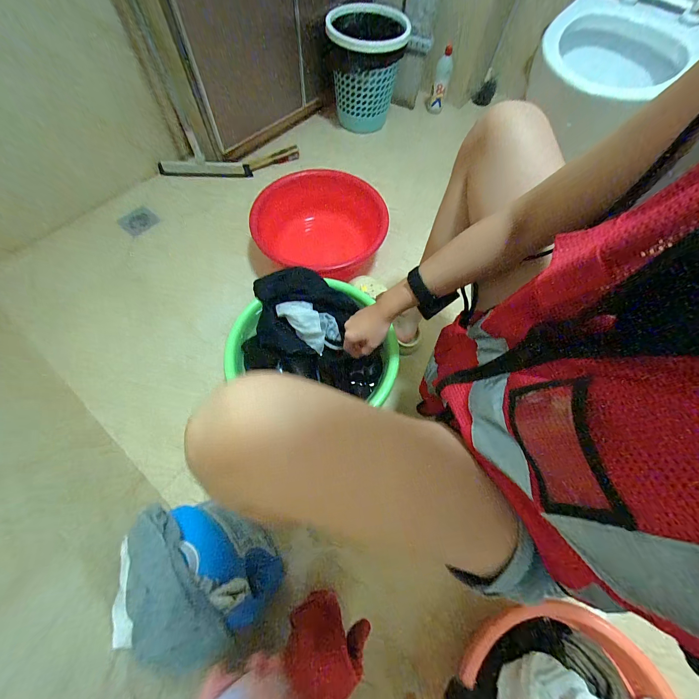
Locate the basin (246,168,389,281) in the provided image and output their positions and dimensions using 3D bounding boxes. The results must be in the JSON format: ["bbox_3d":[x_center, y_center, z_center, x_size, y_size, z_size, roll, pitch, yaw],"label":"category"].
[{"bbox_3d":[-0.097,-0.343,0.845,0.321,0.167,0.334,1,65,-2],"label":"basin"}]

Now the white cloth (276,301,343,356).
[{"bbox_3d":[-0.083,-0.054,0.646,0.147,0.062,0.072,36,69,13],"label":"white cloth"}]

